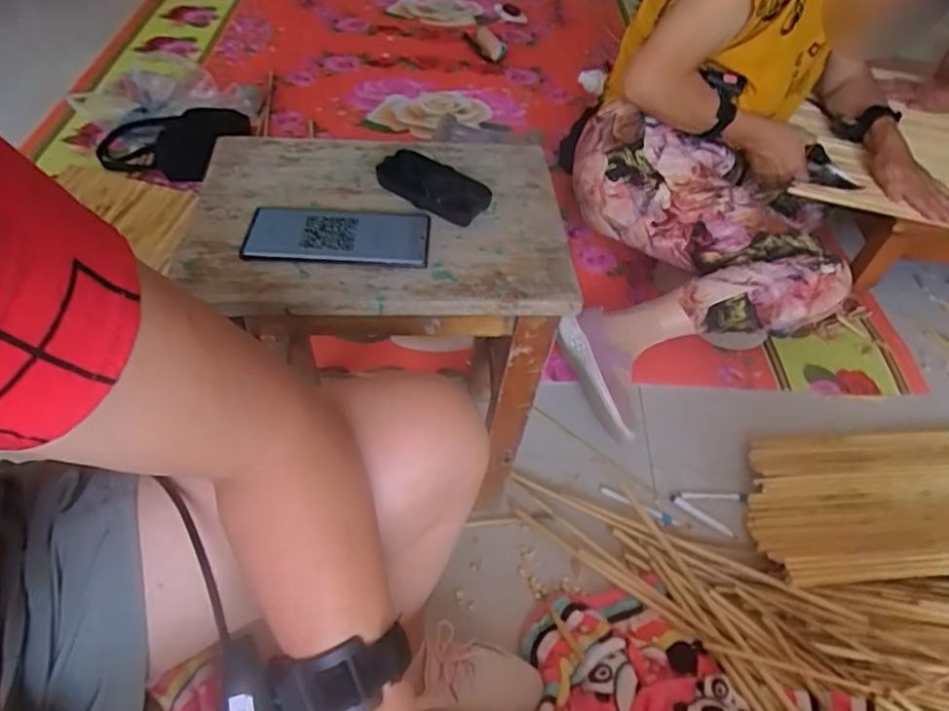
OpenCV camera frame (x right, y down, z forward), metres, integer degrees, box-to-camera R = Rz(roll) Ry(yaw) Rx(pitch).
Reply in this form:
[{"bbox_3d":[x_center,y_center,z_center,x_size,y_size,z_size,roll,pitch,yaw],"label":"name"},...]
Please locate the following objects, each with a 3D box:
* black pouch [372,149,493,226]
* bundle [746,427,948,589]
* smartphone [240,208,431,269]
[{"bbox_3d":[-0.038,-0.163,0.587,0.106,0.033,0.059,31,53,19],"label":"black pouch"},{"bbox_3d":[0.679,0.203,0.889,0.565,0.040,0.241,-1,50,-7],"label":"bundle"},{"bbox_3d":[-0.123,-0.113,0.548,0.162,0.009,0.080,2,50,-5],"label":"smartphone"}]

